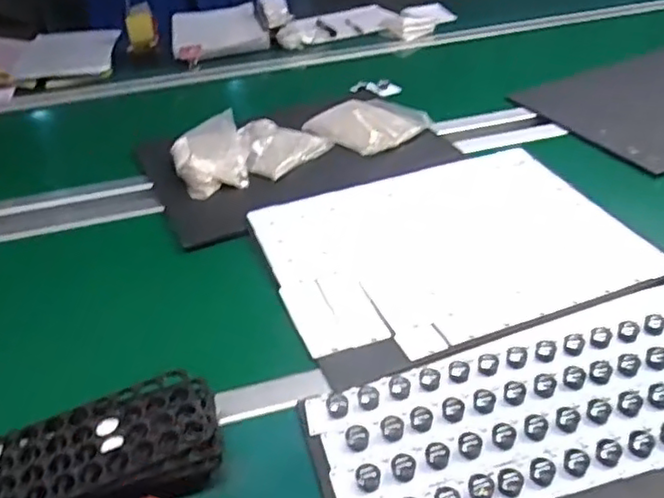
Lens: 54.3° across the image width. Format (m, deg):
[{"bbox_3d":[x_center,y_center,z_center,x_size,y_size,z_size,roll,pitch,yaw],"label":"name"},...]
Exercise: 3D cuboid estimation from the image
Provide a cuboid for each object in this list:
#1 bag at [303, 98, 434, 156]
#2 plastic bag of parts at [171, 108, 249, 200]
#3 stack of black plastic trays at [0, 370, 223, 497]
[{"bbox_3d":[0.067,-0.230,1.163,0.175,0.028,0.173,-29,44,-29],"label":"bag"},{"bbox_3d":[-0.204,-0.156,1.071,0.117,0.054,0.177,-12,38,-11],"label":"plastic bag of parts"},{"bbox_3d":[-0.220,0.201,0.609,0.231,0.046,0.124,-16,39,-16],"label":"stack of black plastic trays"}]

